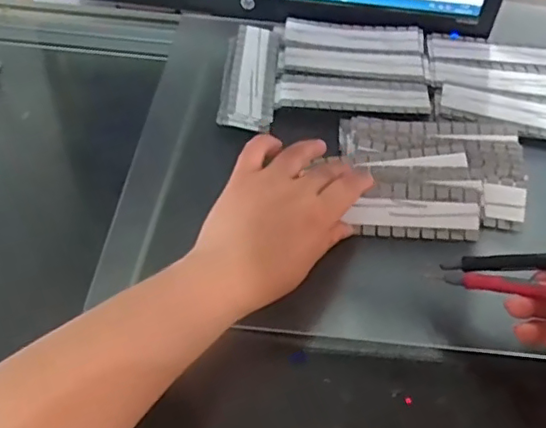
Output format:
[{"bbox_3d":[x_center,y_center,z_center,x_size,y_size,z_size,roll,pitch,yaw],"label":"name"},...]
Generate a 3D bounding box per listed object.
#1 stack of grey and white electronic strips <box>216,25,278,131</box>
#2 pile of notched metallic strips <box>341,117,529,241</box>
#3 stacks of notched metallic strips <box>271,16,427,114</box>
[{"bbox_3d":[-0.020,-0.127,0.517,0.045,0.014,0.143,4,49,0],"label":"stack of grey and white electronic strips"},{"bbox_3d":[0.125,-0.030,0.447,0.134,0.022,0.101,1,52,-1],"label":"pile of notched metallic strips"},{"bbox_3d":[0.073,-0.136,0.526,0.131,0.008,0.128,6,49,2],"label":"stacks of notched metallic strips"}]

